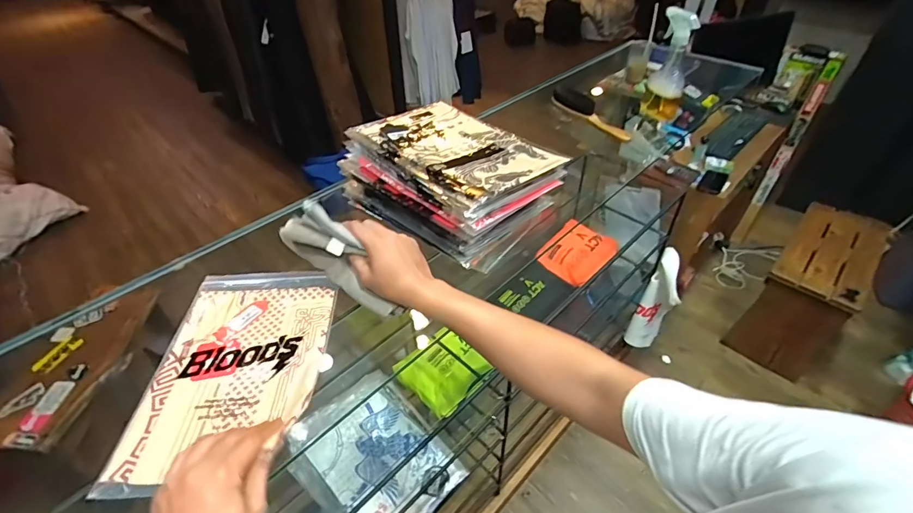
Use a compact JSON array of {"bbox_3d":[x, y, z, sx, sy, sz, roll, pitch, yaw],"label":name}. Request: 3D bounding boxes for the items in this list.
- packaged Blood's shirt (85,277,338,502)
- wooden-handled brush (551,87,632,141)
[{"bbox_3d":[-0.259,0.125,0.519,0.193,0.014,0.284,-2,43,-1],"label":"packaged Blood's shirt"},{"bbox_3d":[0.305,-0.326,0.963,0.040,0.043,0.237,-23,47,-21],"label":"wooden-handled brush"}]

